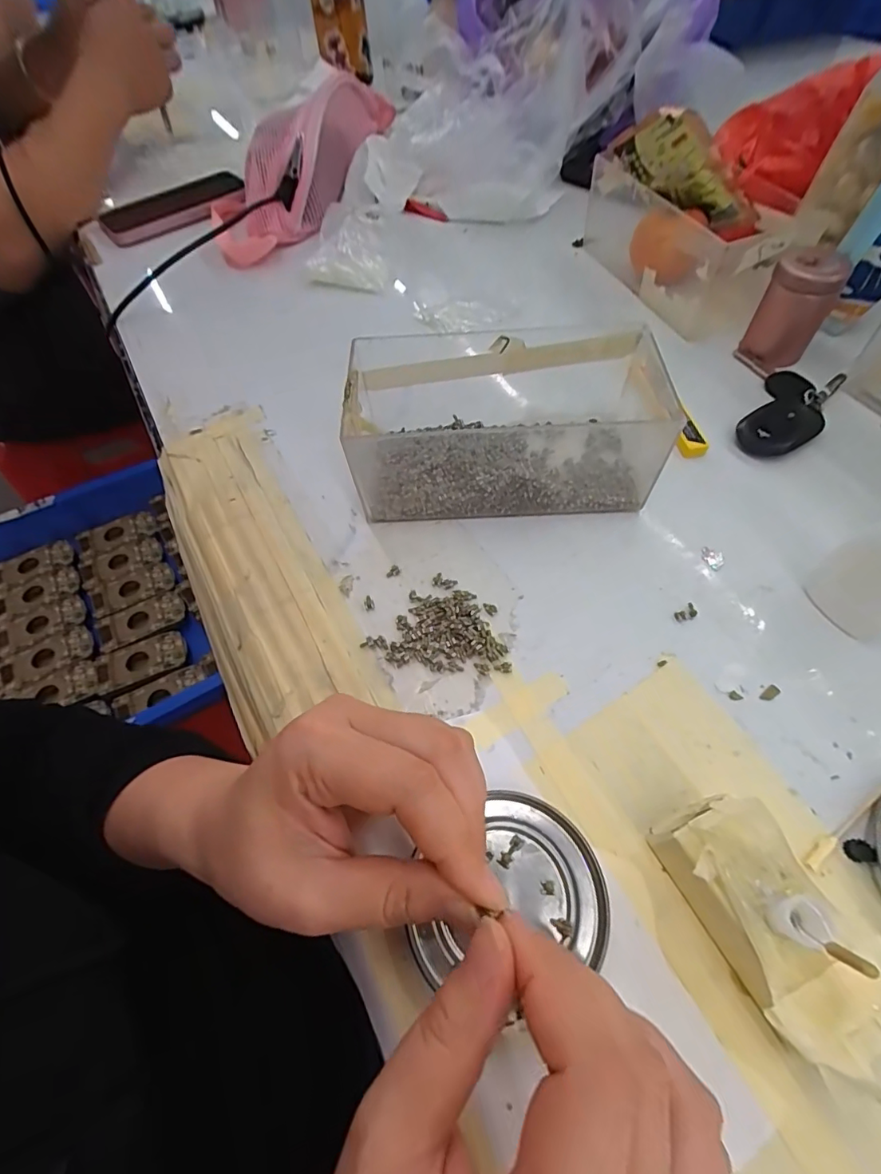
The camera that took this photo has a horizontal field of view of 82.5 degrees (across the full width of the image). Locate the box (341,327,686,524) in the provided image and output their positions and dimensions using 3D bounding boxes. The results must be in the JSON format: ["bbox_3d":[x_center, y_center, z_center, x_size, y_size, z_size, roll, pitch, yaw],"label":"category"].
[{"bbox_3d":[0.052,-0.106,0.317,0.209,0.065,0.108,-3,58,2],"label":"box"}]

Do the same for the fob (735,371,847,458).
[{"bbox_3d":[0.242,-0.122,0.348,0.044,0.012,0.090,31,65,21],"label":"fob"}]

